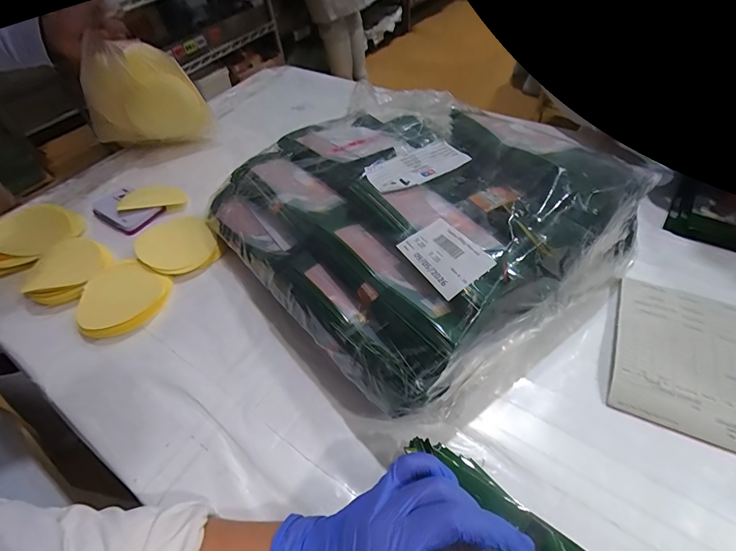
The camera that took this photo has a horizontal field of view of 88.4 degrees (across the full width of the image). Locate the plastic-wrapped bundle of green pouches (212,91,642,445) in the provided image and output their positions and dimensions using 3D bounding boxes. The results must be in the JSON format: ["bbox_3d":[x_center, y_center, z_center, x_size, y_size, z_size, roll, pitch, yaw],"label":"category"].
[{"bbox_3d":[0.036,-0.066,0.434,0.324,0.136,0.382,-34,54,-21],"label":"plastic-wrapped bundle of green pouches"}]

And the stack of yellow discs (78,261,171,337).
[{"bbox_3d":[-0.300,0.027,0.462,0.096,0.025,0.100,31,59,28],"label":"stack of yellow discs"}]

